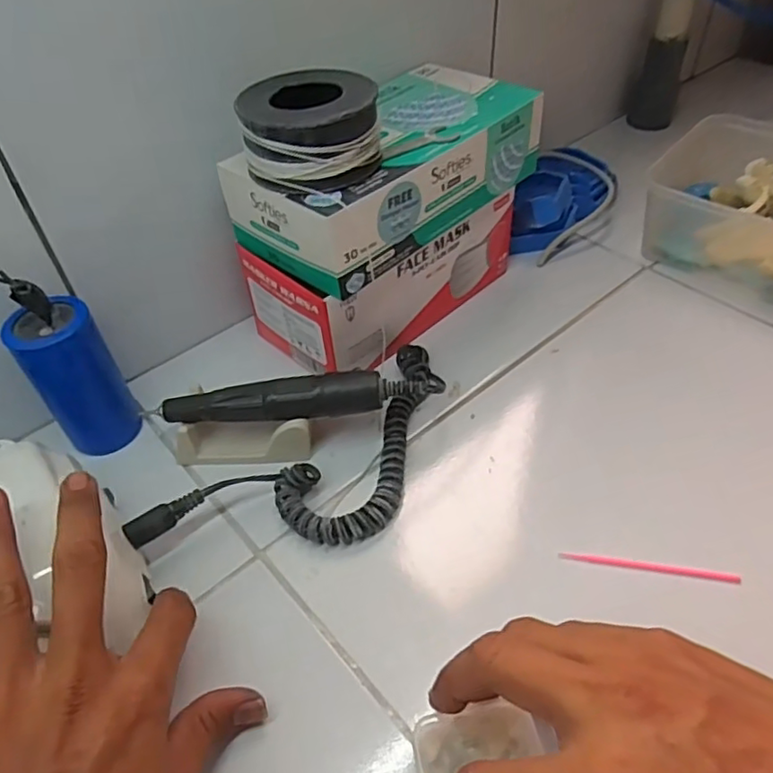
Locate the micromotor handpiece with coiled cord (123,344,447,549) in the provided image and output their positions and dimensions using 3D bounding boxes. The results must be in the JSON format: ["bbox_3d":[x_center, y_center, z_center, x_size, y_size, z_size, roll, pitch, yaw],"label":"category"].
[{"bbox_3d":[-0.055,0.028,0.401,0.188,0.055,0.145,-6,46,-2],"label":"micromotor handpiece with coiled cord"}]

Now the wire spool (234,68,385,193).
[{"bbox_3d":[-0.046,-0.149,0.366,0.083,0.045,0.068,-6,46,-2],"label":"wire spool"}]

